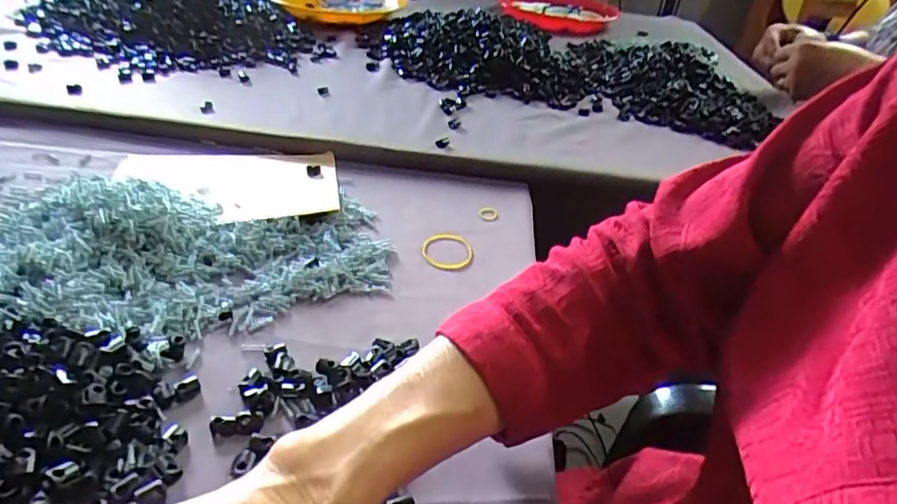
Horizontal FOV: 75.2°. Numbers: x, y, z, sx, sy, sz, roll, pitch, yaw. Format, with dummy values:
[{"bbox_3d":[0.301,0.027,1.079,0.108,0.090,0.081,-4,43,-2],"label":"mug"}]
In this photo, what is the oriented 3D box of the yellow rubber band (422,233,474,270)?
[{"bbox_3d":[-0.001,-0.003,0.513,0.044,0.005,0.050,3,40,-9],"label":"yellow rubber band"}]

